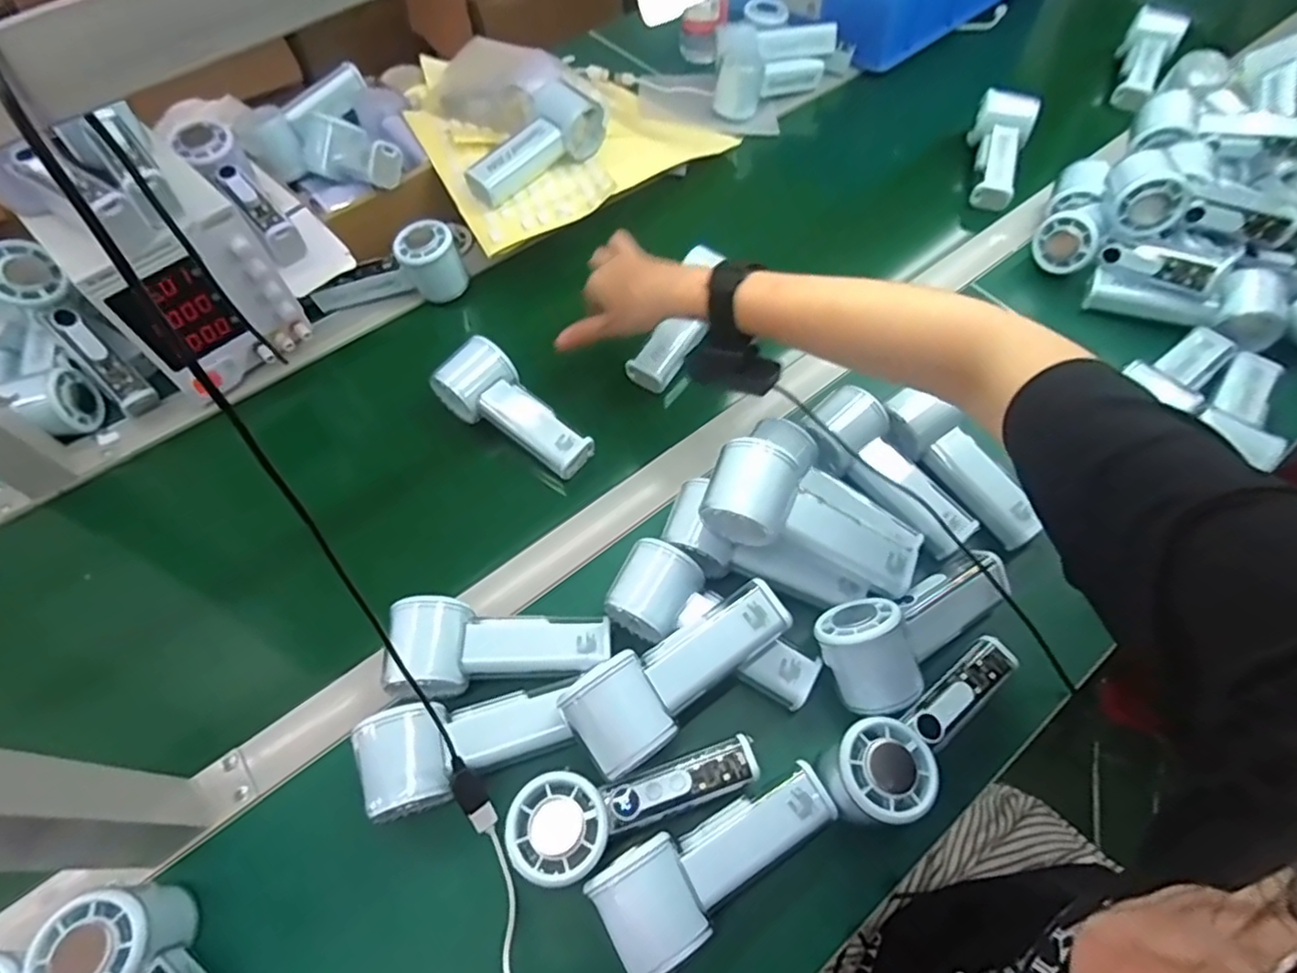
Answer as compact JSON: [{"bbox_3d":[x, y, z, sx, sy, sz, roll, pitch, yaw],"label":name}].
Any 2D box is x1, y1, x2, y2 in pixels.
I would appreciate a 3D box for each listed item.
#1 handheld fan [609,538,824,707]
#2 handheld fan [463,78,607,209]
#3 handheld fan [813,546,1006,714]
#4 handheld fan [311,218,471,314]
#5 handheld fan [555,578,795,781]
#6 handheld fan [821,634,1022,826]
[{"bbox_3d":[0.041,0.103,0.449,0.149,0.054,0.060,35,67,6],"label":"handheld fan"},{"bbox_3d":[-0.117,-0.343,0.637,0.077,0.044,0.155,35,67,20],"label":"handheld fan"},{"bbox_3d":[0.187,0.090,0.427,0.146,0.051,0.070,-25,62,-12],"label":"handheld fan"},{"bbox_3d":[-0.257,-0.216,0.628,0.143,0.056,0.050,-12,60,-5],"label":"handheld fan"},{"bbox_3d":[0.022,0.117,0.404,0.150,0.044,0.058,-31,63,-15],"label":"handheld fan"},{"bbox_3d":[0.177,0.159,0.405,0.157,0.056,0.054,-28,63,-13],"label":"handheld fan"}]

